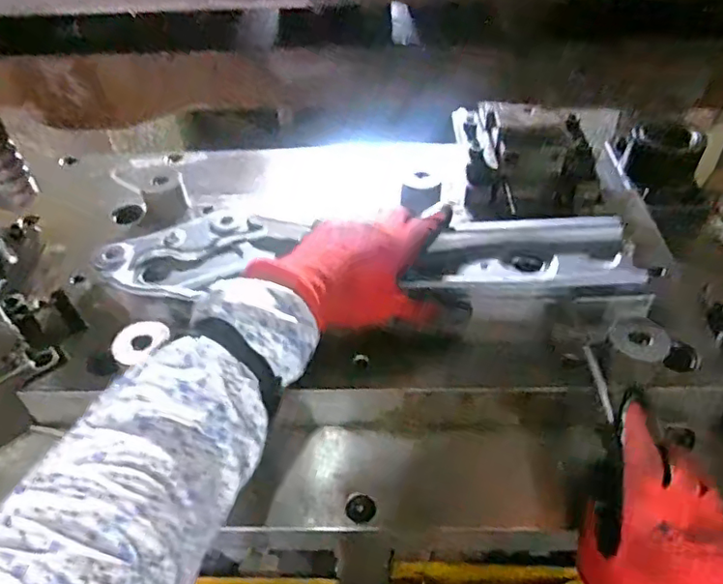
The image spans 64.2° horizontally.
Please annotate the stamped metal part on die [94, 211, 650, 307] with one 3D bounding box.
[{"bbox_3d":[0.008,-0.027,0.480,0.449,0.032,0.098,3,45,8],"label":"stamped metal part on die"}]

